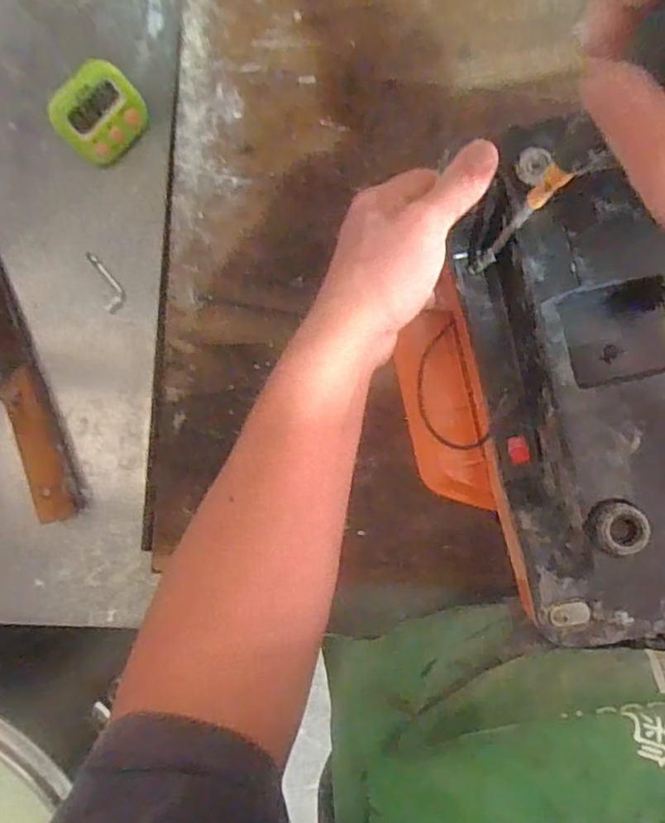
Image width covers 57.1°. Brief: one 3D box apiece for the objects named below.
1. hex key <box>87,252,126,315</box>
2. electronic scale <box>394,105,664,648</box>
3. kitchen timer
[{"bbox_3d":[-0.179,-0.103,0.484,0.017,0.004,0.051,-25,87,0],"label":"hex key"},{"bbox_3d":[0.173,-0.017,0.377,0.242,0.120,0.257,-14,87,1],"label":"electronic scale"},{"bbox_3d":[-0.176,-0.225,0.460,0.064,0.060,0.017,-48,55,-3],"label":"kitchen timer"}]

